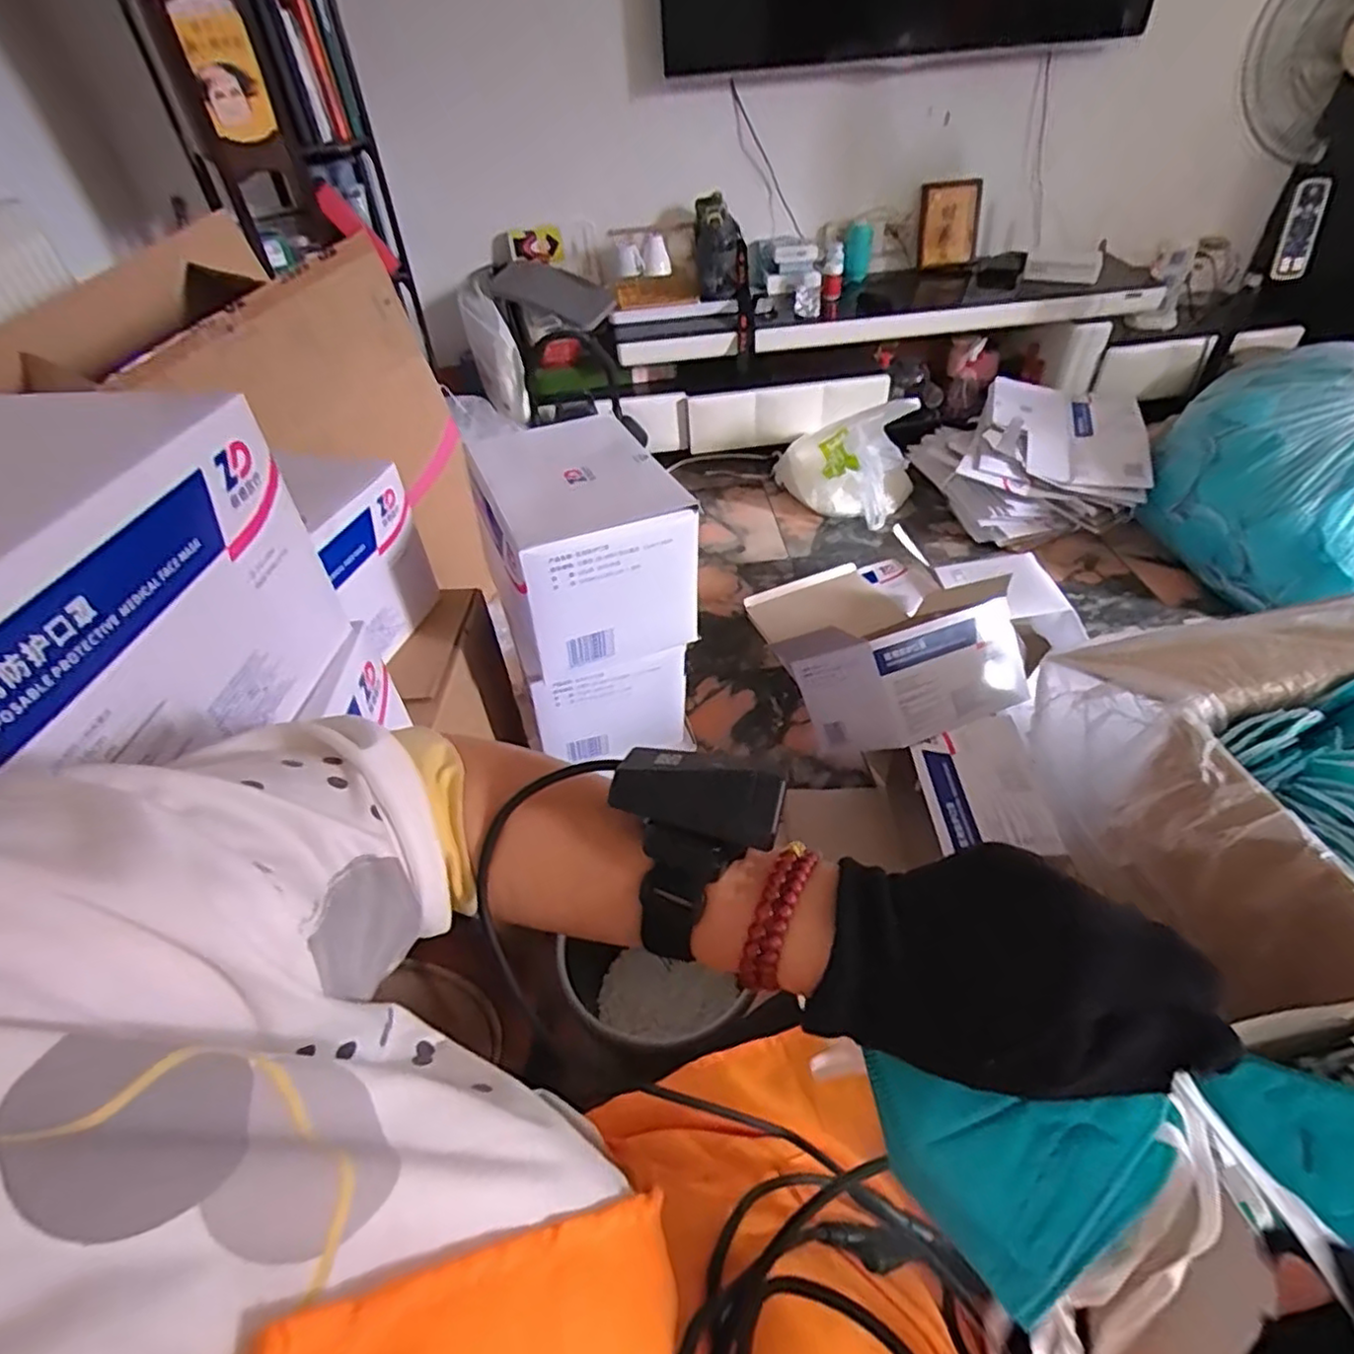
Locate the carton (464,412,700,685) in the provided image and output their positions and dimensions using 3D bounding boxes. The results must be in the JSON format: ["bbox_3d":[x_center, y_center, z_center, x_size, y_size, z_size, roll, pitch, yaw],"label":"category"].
[{"bbox_3d":[-0.111,-0.160,0.806,0.211,0.179,0.249,-18,46,-13],"label":"carton"}]

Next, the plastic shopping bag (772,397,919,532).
[{"bbox_3d":[0.455,-0.584,1.854,0.369,0.267,0.237,5,46,10],"label":"plastic shopping bag"}]

